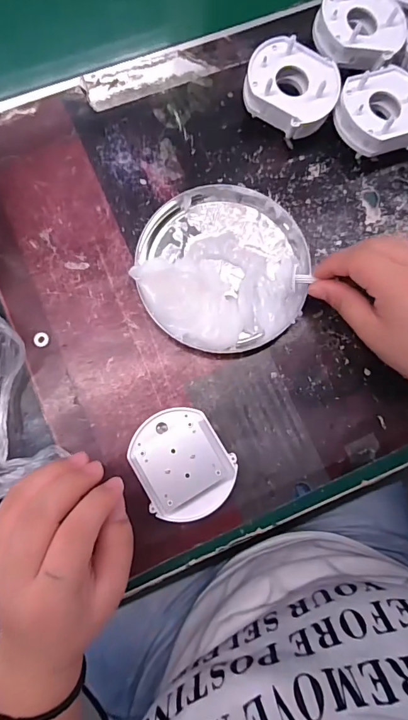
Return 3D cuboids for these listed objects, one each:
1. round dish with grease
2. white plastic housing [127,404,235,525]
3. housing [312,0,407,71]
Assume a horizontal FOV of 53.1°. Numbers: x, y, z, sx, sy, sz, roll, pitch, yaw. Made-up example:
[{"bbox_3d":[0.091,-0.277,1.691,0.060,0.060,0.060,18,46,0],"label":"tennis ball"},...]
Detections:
[{"bbox_3d":[0.016,-0.070,0.304,0.123,0.027,0.125,0,80,-3],"label":"round dish with grease"},{"bbox_3d":[-0.013,0.068,0.272,0.058,0.045,0.069,-22,82,-6],"label":"white plastic housing"},{"bbox_3d":[0.123,-0.262,0.321,0.070,0.025,0.056,22,80,1],"label":"housing"}]

